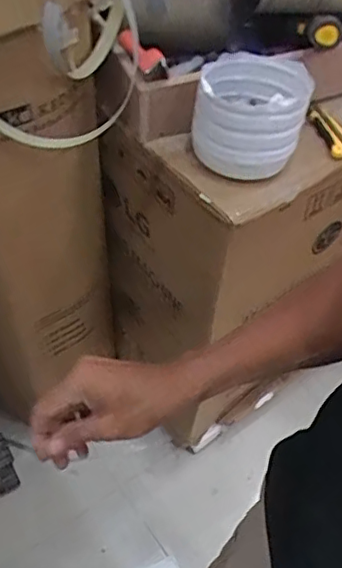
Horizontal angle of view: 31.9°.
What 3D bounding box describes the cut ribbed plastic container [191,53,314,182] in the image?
[{"bbox_3d":[0.125,-0.268,0.947,0.167,0.113,0.164,13,52,8],"label":"cut ribbed plastic container"}]

